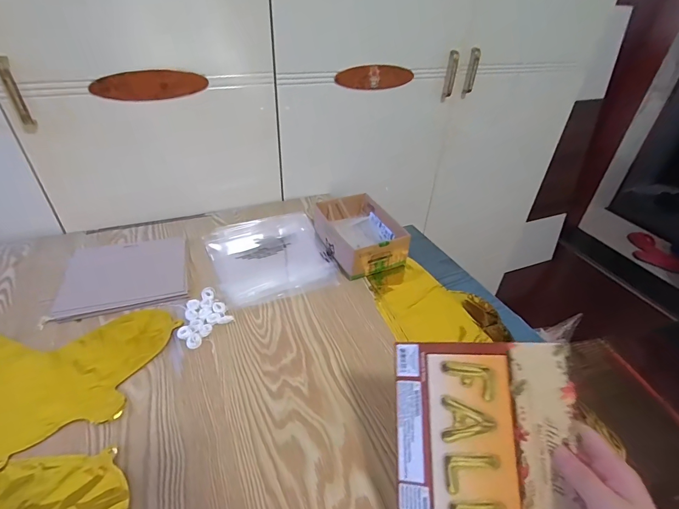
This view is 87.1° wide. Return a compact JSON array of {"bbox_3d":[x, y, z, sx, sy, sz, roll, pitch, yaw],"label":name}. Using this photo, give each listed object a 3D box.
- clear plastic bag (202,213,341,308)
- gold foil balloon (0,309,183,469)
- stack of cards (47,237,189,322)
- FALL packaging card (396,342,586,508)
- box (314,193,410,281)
[{"bbox_3d":[-0.135,-0.003,0.700,0.216,0.015,0.243,-12,39,-19],"label":"clear plastic bag"},{"bbox_3d":[-0.454,0.135,0.495,0.381,0.005,0.229,10,37,10],"label":"gold foil balloon"},{"bbox_3d":[-0.374,0.031,0.630,0.195,0.005,0.178,-10,38,-18],"label":"stack of cards"},{"bbox_3d":[0.136,0.184,0.338,0.159,0.009,0.192,-3,75,14],"label":"FALL packaging card"},{"bbox_3d":[0.038,-0.042,0.709,0.122,0.069,0.177,-12,39,-20],"label":"box"}]

